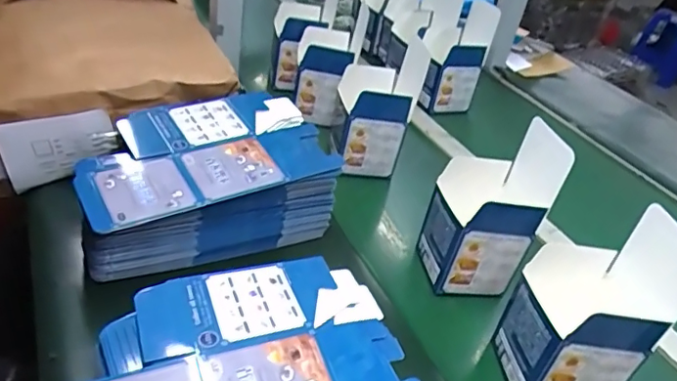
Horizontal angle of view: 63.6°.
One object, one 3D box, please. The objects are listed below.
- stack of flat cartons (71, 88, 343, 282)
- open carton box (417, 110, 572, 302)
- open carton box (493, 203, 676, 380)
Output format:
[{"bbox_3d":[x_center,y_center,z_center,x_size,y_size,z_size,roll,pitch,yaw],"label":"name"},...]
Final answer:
[{"bbox_3d":[-0.153,-0.019,0.597,0.246,0.116,0.190,-14,39,-29],"label":"stack of flat cartons"},{"bbox_3d":[0.154,0.019,0.573,0.099,0.172,0.095,0,34,-11],"label":"open carton box"},{"bbox_3d":[0.210,0.100,0.472,0.099,0.172,0.094,3,34,-7],"label":"open carton box"}]

